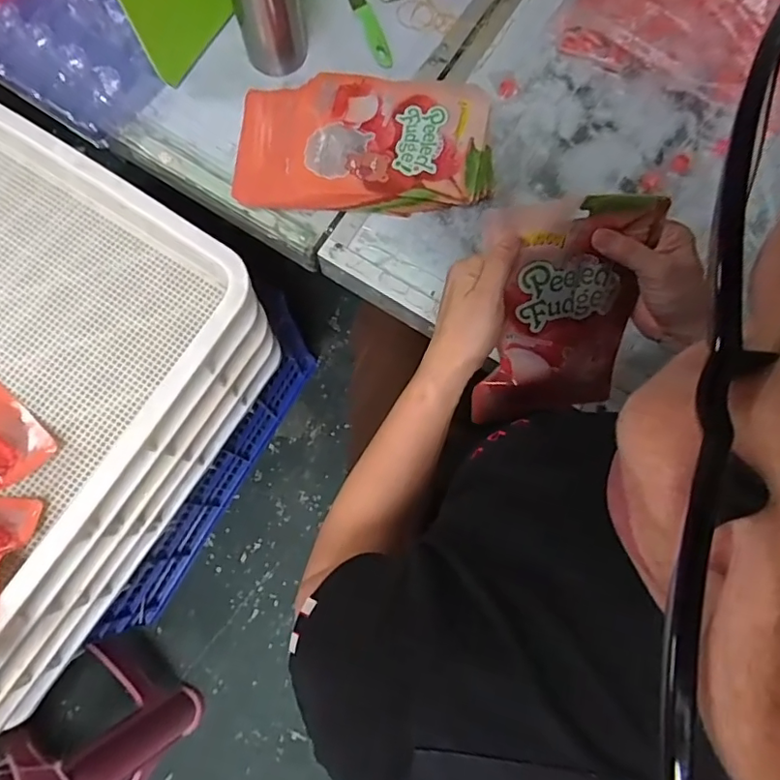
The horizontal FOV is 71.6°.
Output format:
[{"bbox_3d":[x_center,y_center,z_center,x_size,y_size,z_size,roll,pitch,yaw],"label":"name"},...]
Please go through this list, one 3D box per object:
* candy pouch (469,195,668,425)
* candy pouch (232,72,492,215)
[{"bbox_3d":[0.153,-0.062,0.484,0.137,0.210,0.024,-7,36,-9],"label":"candy pouch"},{"bbox_3d":[-0.033,-0.311,0.671,0.310,0.043,0.176,3,77,0],"label":"candy pouch"}]

